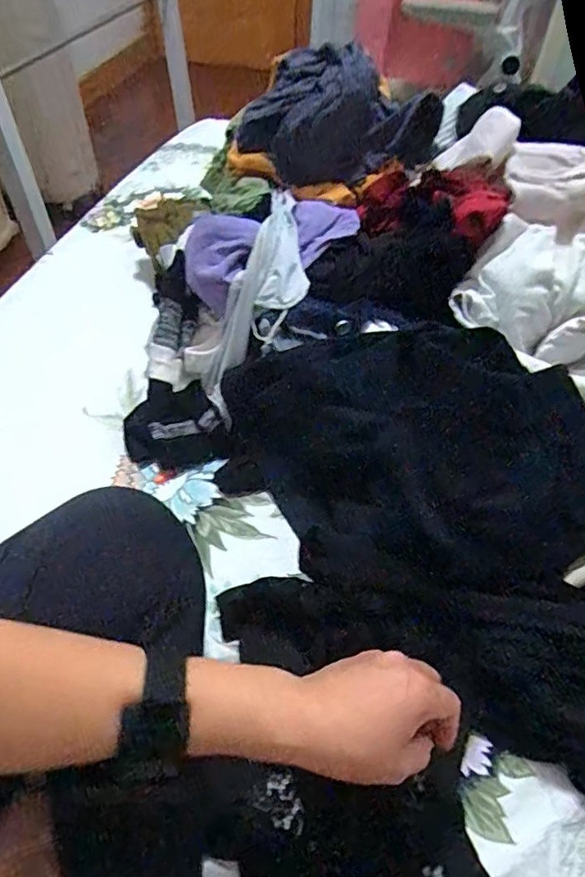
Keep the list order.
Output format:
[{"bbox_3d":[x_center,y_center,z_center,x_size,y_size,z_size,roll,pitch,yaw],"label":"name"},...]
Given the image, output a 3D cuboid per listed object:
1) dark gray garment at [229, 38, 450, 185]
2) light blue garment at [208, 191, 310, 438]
[{"bbox_3d":[0.050,-0.360,0.641,0.229,0.121,0.081,10,50,5],"label":"dark gray garment"},{"bbox_3d":[-0.032,-0.155,0.615,0.091,0.058,0.284,22,88,16],"label":"light blue garment"}]

